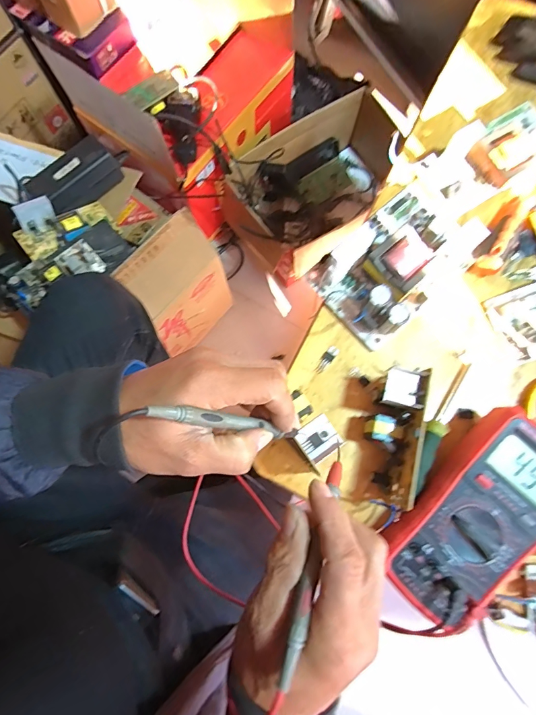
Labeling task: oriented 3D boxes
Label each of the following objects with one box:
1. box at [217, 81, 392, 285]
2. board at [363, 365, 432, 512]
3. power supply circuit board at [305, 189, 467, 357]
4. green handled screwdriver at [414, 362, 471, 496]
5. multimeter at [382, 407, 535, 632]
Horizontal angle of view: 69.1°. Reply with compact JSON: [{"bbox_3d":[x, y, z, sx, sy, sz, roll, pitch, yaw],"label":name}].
[{"bbox_3d":[0.121,-0.414,0.938,0.462,0.182,0.239,-37,80,-7],"label":"box"},{"bbox_3d":[0.111,0.069,0.349,0.038,0.061,0.113,14,78,3],"label":"board"},{"bbox_3d":[0.132,-0.103,0.392,0.164,0.050,0.109,-41,81,-8],"label":"power supply circuit board"},{"bbox_3d":[0.163,0.062,0.369,0.019,0.021,0.135,25,79,6],"label":"green handled screwdriver"},{"bbox_3d":[0.181,0.136,0.338,0.091,0.052,0.177,40,81,8],"label":"multimeter"}]

